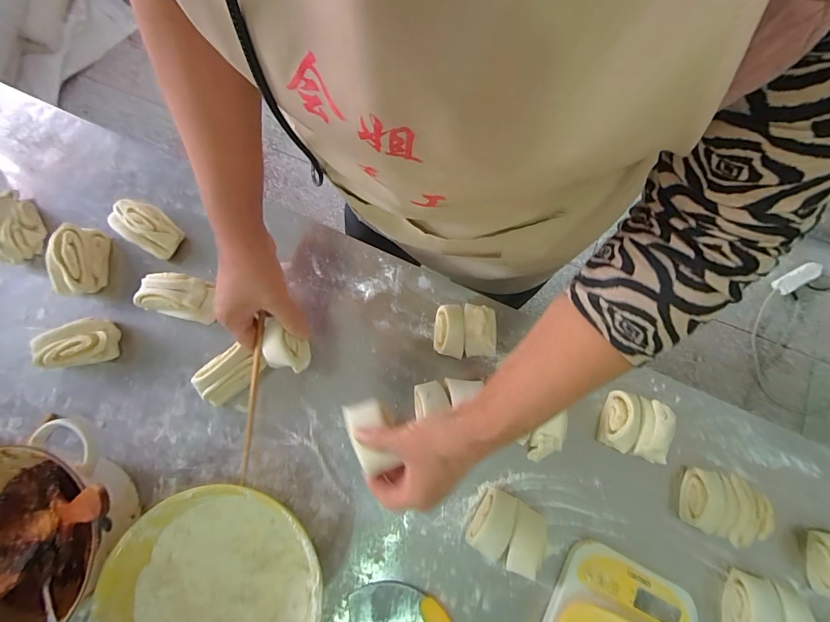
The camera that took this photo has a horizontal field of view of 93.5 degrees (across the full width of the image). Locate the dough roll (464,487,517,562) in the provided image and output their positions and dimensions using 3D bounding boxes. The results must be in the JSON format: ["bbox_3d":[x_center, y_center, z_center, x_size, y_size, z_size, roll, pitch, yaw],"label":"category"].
[{"bbox_3d":[0.092,0.243,0.450,0.039,0.033,0.068,31,78,6],"label":"dough roll"}]

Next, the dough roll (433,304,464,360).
[{"bbox_3d":[0.043,0.025,0.500,0.036,0.035,0.067,3,76,-1],"label":"dough roll"}]

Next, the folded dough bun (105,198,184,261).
[{"bbox_3d":[-0.354,-0.111,0.520,0.089,0.045,0.055,29,78,6],"label":"folded dough bun"}]

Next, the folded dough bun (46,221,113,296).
[{"bbox_3d":[-0.436,-0.066,0.507,0.046,0.051,0.093,-6,77,-3],"label":"folded dough bun"}]

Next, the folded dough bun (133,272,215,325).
[{"bbox_3d":[-0.303,-0.019,0.500,0.091,0.049,0.052,12,77,2],"label":"folded dough bun"}]

